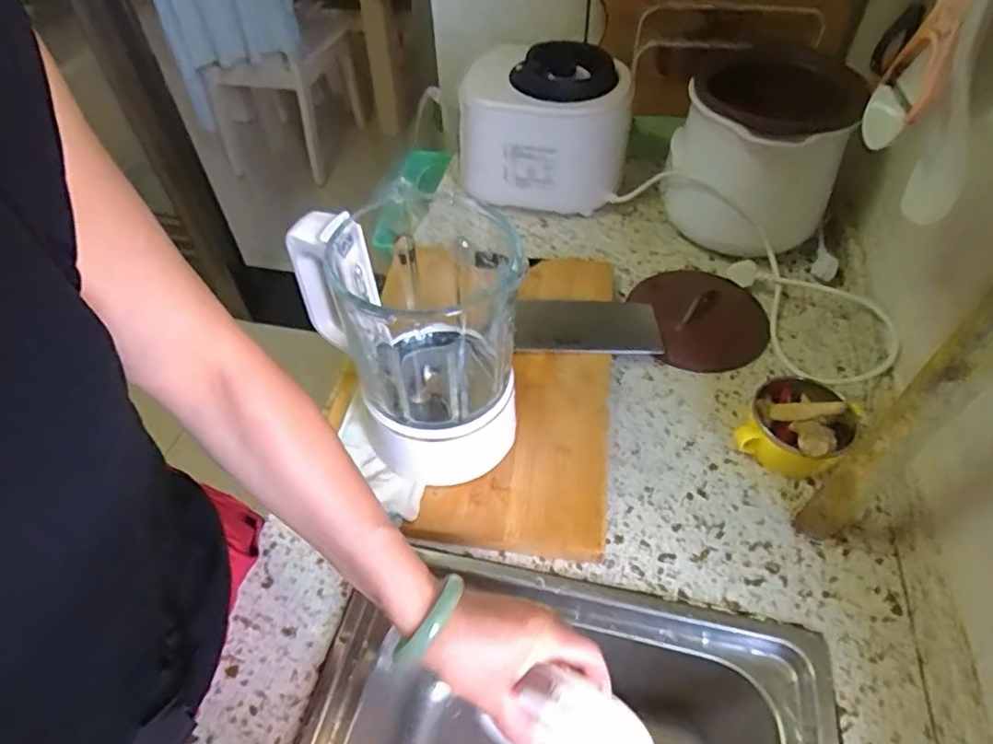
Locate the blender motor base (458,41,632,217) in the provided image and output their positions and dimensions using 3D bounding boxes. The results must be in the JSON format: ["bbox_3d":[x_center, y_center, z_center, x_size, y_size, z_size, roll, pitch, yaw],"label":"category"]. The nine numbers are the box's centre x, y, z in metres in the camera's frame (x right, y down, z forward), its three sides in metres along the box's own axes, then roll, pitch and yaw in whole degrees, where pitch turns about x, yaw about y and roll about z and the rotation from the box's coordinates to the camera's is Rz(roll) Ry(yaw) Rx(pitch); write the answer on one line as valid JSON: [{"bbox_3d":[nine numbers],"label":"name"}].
[{"bbox_3d":[0.070,-0.358,0.851,0.229,0.164,0.180,13,52,13],"label":"blender motor base"}]

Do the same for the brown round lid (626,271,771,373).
[{"bbox_3d":[0.242,-0.071,0.724,0.165,0.029,0.155,-1,50,2],"label":"brown round lid"}]

